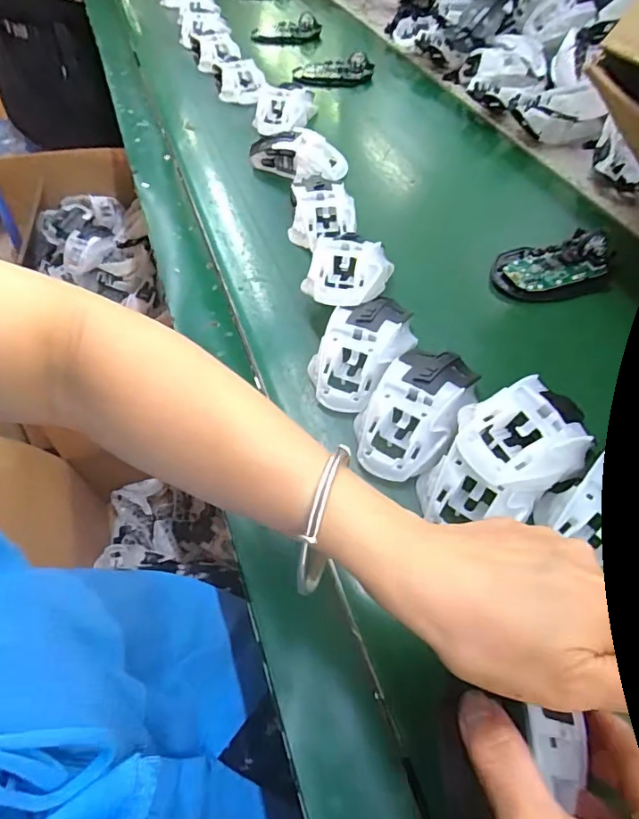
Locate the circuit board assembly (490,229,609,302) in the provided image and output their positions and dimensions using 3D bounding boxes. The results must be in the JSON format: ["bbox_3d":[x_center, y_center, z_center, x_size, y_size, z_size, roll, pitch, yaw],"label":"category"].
[{"bbox_3d":[0.209,-0.128,0.451,0.099,0.032,0.065,-5,54,-3],"label":"circuit board assembly"}]

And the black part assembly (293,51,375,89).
[{"bbox_3d":[0.019,-0.495,0.735,0.116,0.032,0.055,4,54,3],"label":"black part assembly"}]

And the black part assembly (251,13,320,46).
[{"bbox_3d":[-0.058,-0.644,0.848,0.118,0.029,0.069,23,58,16],"label":"black part assembly"}]

